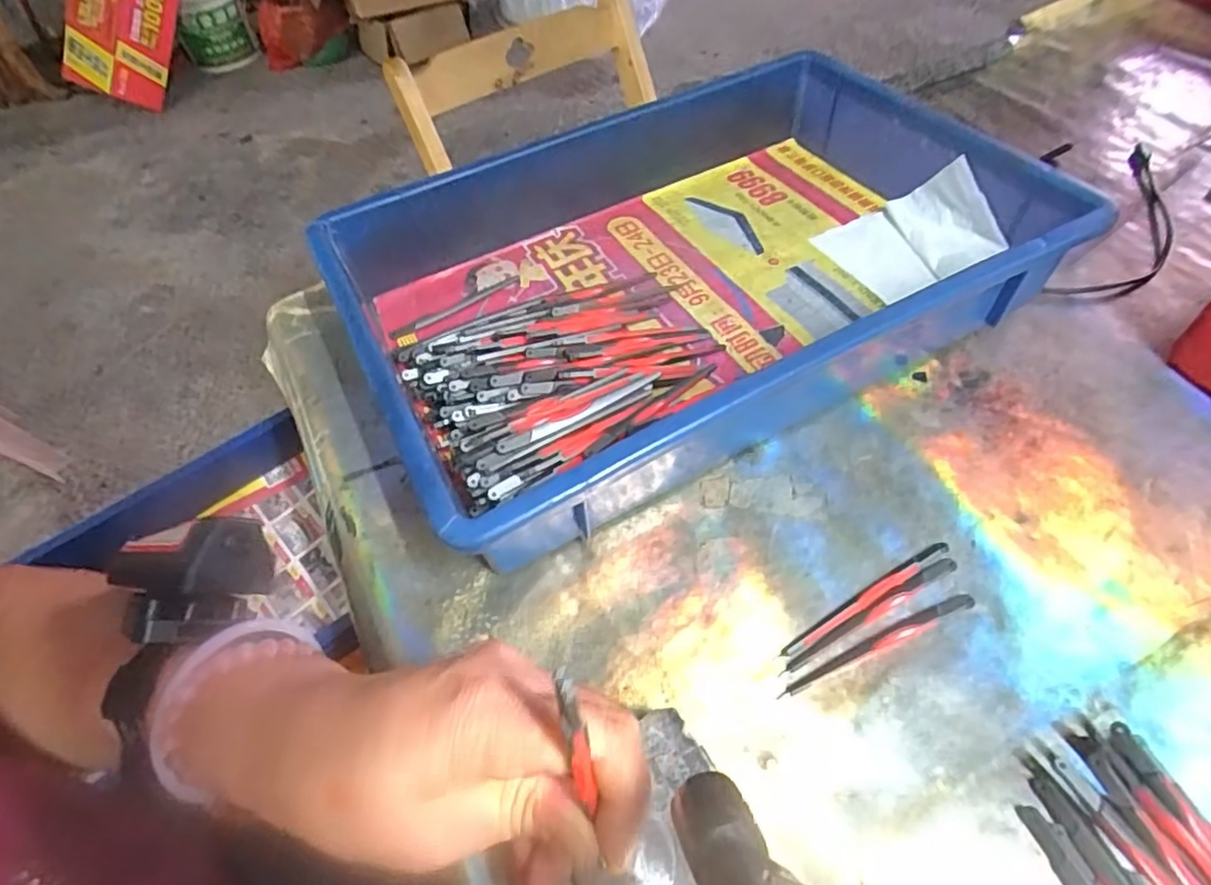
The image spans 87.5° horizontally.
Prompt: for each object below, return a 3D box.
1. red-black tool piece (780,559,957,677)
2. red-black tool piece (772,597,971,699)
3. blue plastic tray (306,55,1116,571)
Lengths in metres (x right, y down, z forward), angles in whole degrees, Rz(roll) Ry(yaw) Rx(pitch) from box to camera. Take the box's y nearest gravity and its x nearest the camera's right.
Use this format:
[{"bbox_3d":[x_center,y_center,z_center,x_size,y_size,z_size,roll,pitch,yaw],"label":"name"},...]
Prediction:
[{"bbox_3d":[0.131,0.084,0.312,0.105,0.004,0.009,-26,55,-14],"label":"red-black tool piece"},{"bbox_3d":[0.131,0.096,0.303,0.106,0.004,0.008,-21,54,-10],"label":"red-black tool piece"},{"bbox_3d":[0.049,-0.125,0.425,0.429,0.073,0.294,-26,55,-14],"label":"blue plastic tray"}]

